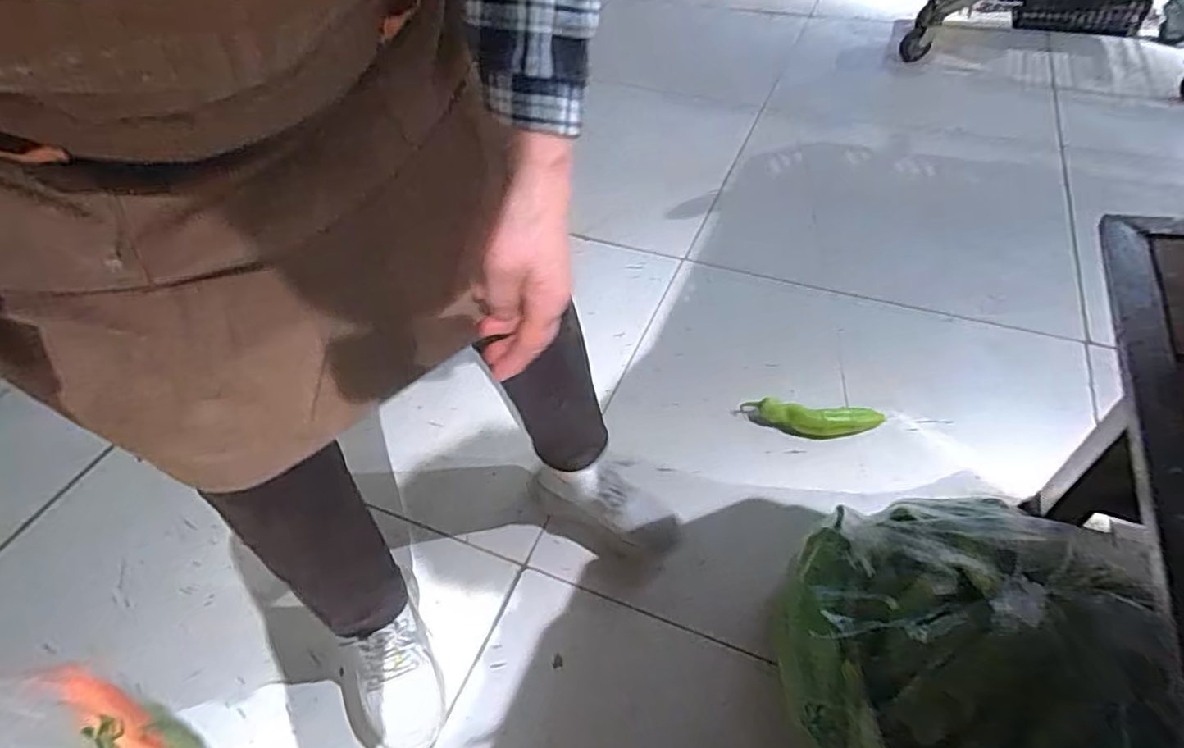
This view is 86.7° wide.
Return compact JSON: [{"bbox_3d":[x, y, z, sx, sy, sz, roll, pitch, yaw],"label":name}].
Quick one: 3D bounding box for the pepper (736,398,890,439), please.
[{"bbox_3d":[0.392,0.081,1.107,0.239,0.054,0.070,5,49,7],"label":"pepper"}]

